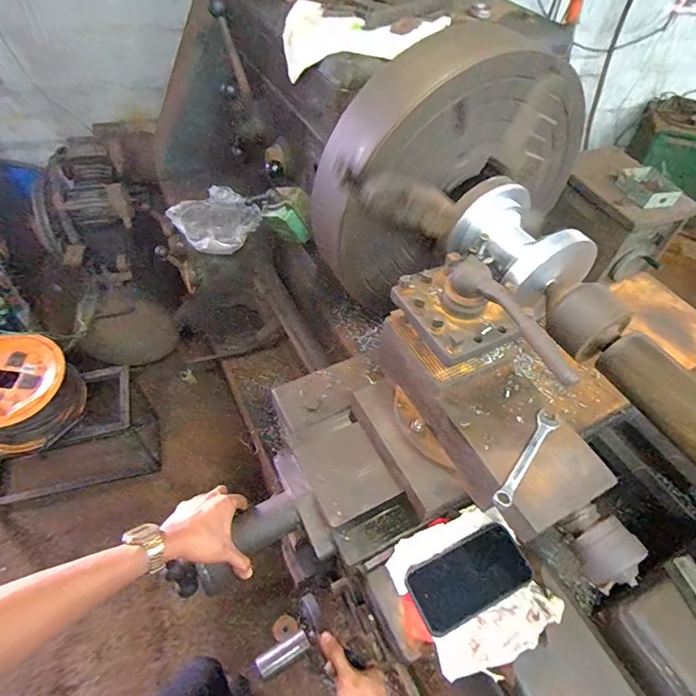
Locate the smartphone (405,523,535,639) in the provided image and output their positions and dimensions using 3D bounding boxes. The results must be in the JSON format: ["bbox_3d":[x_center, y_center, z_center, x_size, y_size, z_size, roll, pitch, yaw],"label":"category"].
[{"bbox_3d":[0.163,0.306,0.606,0.162,0.008,0.084,-20,56,-19],"label":"smartphone"}]

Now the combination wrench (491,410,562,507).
[{"bbox_3d":[0.222,0.133,0.560,0.026,0.011,0.157,34,57,20],"label":"combination wrench"}]

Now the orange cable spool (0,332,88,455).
[{"bbox_3d":[-0.916,0.122,1.250,0.253,0.245,0.281,23,54,13],"label":"orange cable spool"}]

